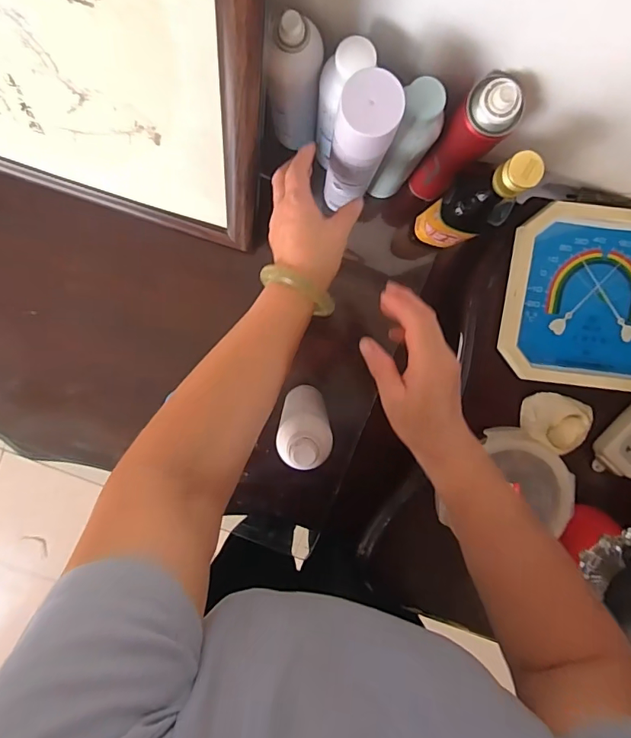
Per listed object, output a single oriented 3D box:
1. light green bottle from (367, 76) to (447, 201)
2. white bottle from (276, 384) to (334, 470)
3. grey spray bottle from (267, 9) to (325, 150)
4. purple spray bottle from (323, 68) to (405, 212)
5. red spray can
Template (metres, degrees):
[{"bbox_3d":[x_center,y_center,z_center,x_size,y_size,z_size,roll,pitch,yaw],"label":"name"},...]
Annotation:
[{"bbox_3d":[0.095,-0.240,0.511,0.043,0.234,0.040,6,97,-2],"label":"light green bottle"},{"bbox_3d":[-0.010,0.062,0.523,0.058,0.165,0.057,0,97,-2],"label":"white bottle"},{"bbox_3d":[-0.022,-0.303,0.510,0.054,0.222,0.050,6,97,-2],"label":"grey spray bottle"},{"bbox_3d":[0.039,-0.208,0.450,0.052,0.185,0.047,-42,92,-2],"label":"purple spray bottle"},{"bbox_3d":[0.149,-0.234,0.501,0.051,0.235,0.049,0,97,-2],"label":"red spray can"}]

